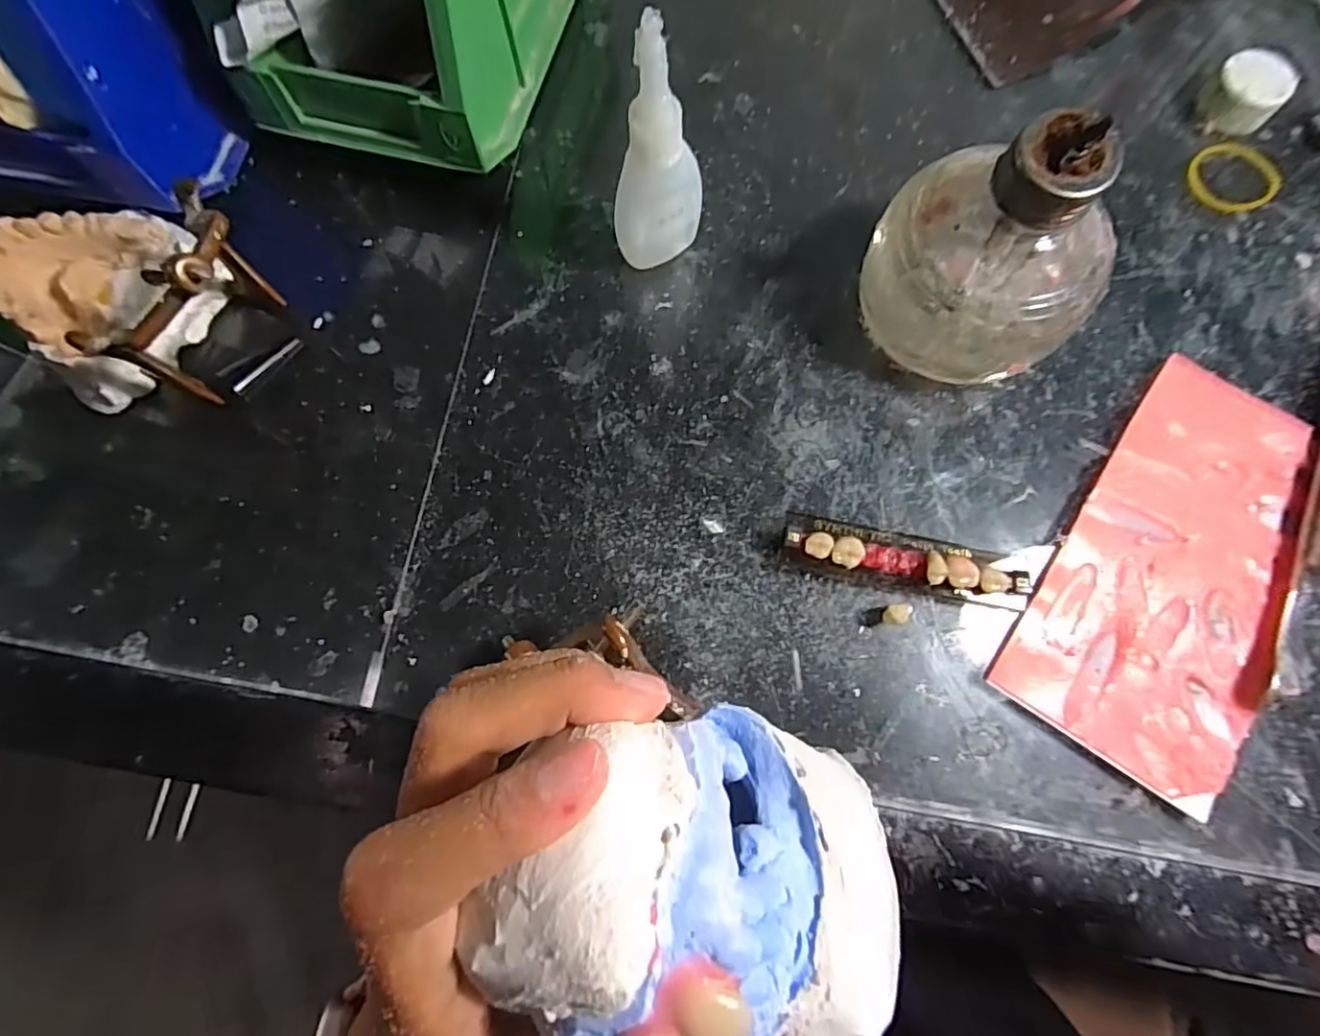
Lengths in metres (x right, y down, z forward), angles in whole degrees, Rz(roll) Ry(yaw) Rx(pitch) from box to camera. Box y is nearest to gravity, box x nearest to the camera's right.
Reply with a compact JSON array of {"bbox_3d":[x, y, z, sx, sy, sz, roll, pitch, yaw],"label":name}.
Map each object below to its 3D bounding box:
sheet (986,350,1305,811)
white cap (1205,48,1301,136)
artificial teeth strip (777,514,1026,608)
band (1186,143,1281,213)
[{"bbox_3d":[0.180,0.016,0.212,0.072,0.004,0.145,32,79,9],"label":"sheet"},{"bbox_3d":[0.242,-0.175,0.253,0.027,0.017,0.029,0,76,1],"label":"white cap"},{"bbox_3d":[0.085,0.015,0.213,0.083,0.012,0.020,11,76,4],"label":"artificial teeth strip"},{"bbox_3d":[0.237,-0.142,0.252,0.035,0.004,0.032,-12,76,-2],"label":"band"}]

